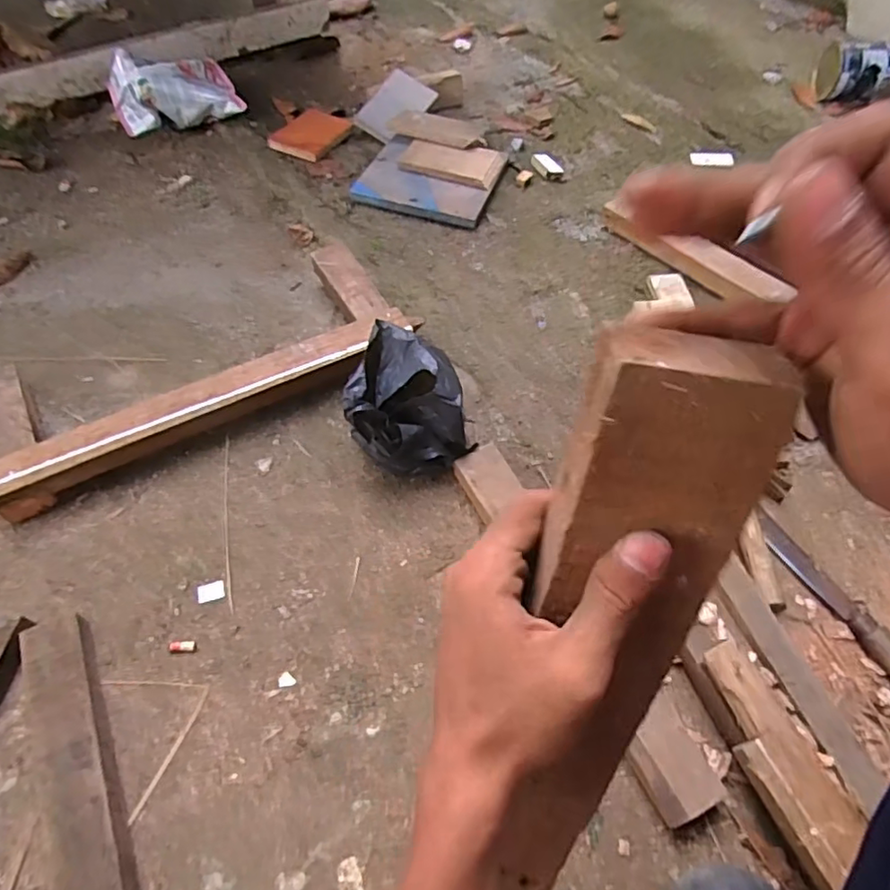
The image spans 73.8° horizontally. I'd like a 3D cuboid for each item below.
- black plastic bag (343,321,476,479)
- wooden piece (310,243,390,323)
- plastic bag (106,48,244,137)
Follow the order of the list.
[{"bbox_3d":[-0.051,-0.053,0.788,0.154,0.131,0.163,-9,57,-6],"label":"black plastic bag"},{"bbox_3d":[-0.152,-0.250,0.961,0.066,0.050,0.195,-26,61,-16],"label":"wooden piece"},{"bbox_3d":[-0.569,-0.744,1.253,0.250,0.119,0.153,-18,59,-12],"label":"plastic bag"}]

